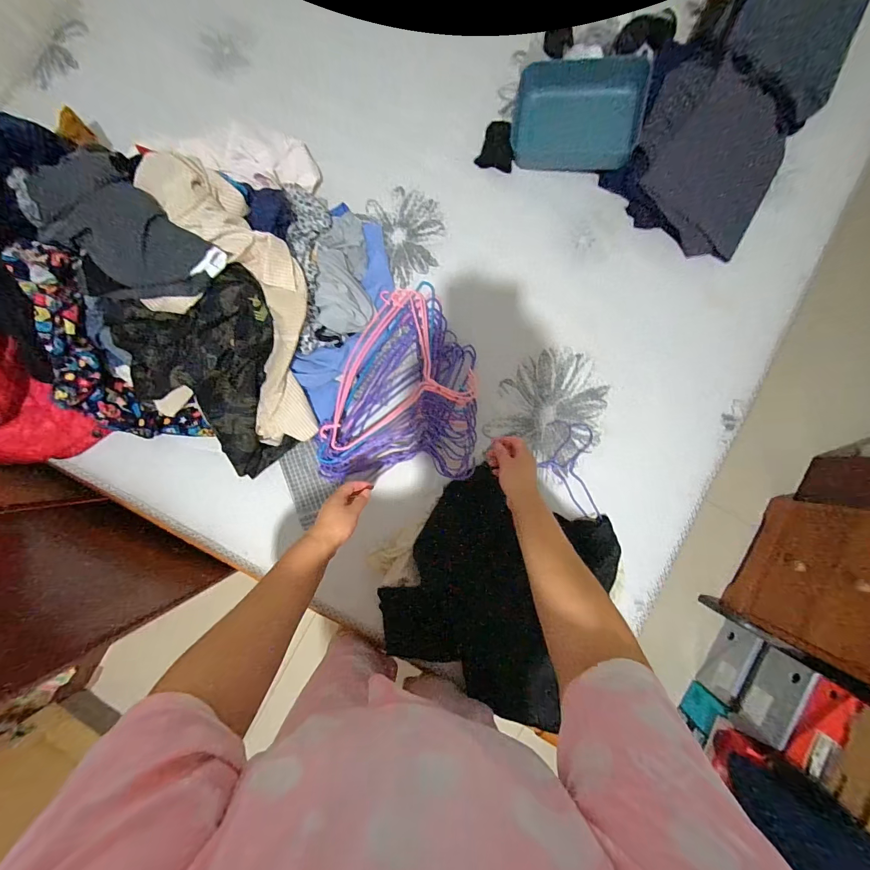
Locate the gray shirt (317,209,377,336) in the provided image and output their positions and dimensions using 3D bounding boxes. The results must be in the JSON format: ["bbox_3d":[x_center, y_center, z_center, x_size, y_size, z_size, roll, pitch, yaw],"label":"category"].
[{"bbox_3d":[-0.179,-0.344,0.769,0.105,0.093,0.277,0,75,0],"label":"gray shirt"}]

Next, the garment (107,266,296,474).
[{"bbox_3d":[-0.414,-0.086,0.722,0.302,0.197,0.328,-14,87,-1],"label":"garment"}]

